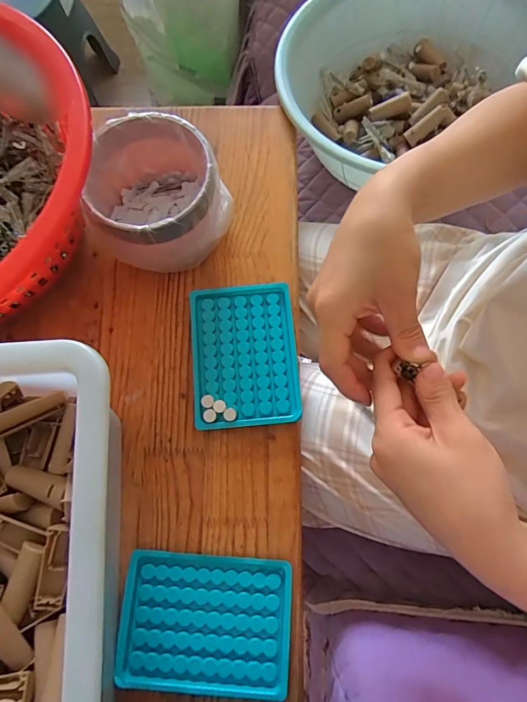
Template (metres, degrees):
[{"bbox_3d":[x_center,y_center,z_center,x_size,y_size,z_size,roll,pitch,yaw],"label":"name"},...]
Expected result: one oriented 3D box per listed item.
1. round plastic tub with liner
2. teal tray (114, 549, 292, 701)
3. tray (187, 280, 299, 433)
[{"bbox_3d":[-0.095,-0.144,0.389,0.122,0.088,0.117,0,73,2],"label":"round plastic tub with liner"},{"bbox_3d":[-0.046,0.214,0.324,0.133,0.008,0.096,3,73,3],"label":"teal tray"},{"bbox_3d":[-0.018,0.003,0.381,0.095,0.017,0.131,-6,73,0],"label":"tray"}]

